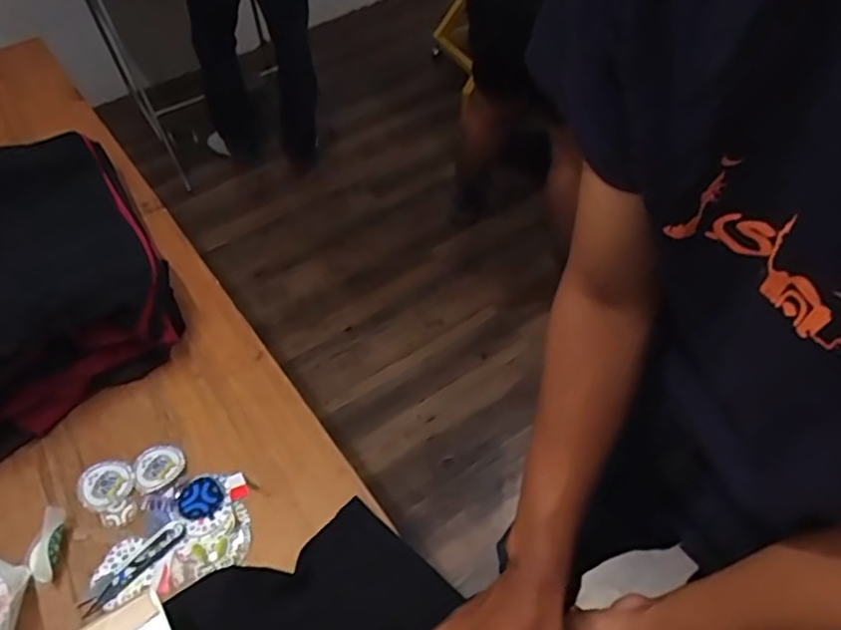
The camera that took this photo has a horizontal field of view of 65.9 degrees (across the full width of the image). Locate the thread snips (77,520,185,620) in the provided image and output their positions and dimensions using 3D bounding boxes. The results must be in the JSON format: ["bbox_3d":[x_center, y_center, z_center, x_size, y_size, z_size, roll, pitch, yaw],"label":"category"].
[{"bbox_3d":[-0.299,0.263,0.677,0.026,0.005,0.119,31,59,28],"label":"thread snips"}]

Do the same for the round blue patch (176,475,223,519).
[{"bbox_3d":[-0.246,0.204,0.721,0.047,0.005,0.049,-30,53,-19],"label":"round blue patch"}]

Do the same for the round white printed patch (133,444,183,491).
[{"bbox_3d":[-0.302,0.174,0.748,0.055,0.007,0.059,-3,49,3],"label":"round white printed patch"}]

